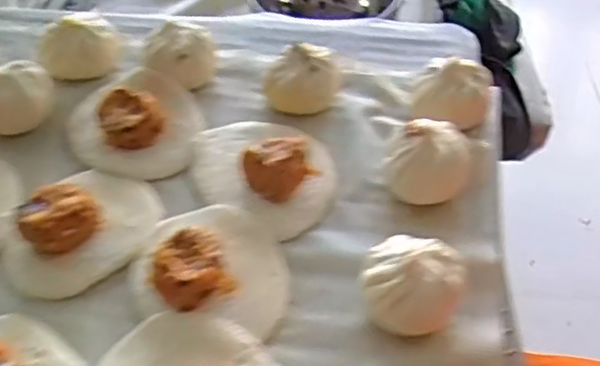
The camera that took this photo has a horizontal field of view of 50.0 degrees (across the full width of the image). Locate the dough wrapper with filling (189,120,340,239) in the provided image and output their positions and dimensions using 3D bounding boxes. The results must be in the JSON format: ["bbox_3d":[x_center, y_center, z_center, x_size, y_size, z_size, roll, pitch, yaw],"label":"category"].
[{"bbox_3d":[-0.023,-0.020,0.426,0.106,0.032,0.086,26,52,21],"label":"dough wrapper with filling"}]

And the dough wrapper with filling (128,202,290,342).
[{"bbox_3d":[-0.050,0.039,0.370,0.088,0.028,0.079,8,48,6],"label":"dough wrapper with filling"}]

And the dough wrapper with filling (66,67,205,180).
[{"bbox_3d":[-0.118,-0.048,0.454,0.095,0.031,0.087,13,48,10],"label":"dough wrapper with filling"}]

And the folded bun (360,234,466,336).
[{"bbox_3d":[0.061,0.057,0.350,0.053,0.042,0.051,13,51,7],"label":"folded bun"}]

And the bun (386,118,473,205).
[{"bbox_3d":[0.083,-0.013,0.415,0.052,0.046,0.046,11,51,5],"label":"bun"}]

